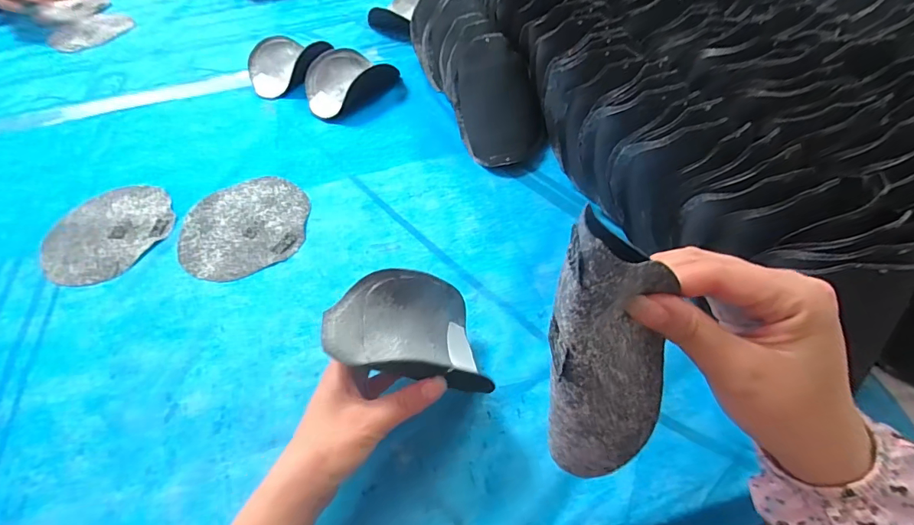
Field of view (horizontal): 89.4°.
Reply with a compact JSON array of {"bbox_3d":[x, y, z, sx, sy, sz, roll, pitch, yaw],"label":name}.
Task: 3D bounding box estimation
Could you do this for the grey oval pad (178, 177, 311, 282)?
[{"bbox_3d":[-0.240,-0.043,0.522,0.141,0.004,0.140,-24,56,-12],"label":"grey oval pad"}]

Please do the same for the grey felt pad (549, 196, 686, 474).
[{"bbox_3d":[0.069,0.040,0.203,0.065,0.155,0.019,-29,38,-15],"label":"grey felt pad"}]

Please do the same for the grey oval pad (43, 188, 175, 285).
[{"bbox_3d":[-0.407,-0.037,0.538,0.136,0.004,0.143,22,59,20],"label":"grey oval pad"}]

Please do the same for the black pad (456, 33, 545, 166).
[{"bbox_3d":[0.047,-0.194,0.556,0.098,0.150,0.050,-12,11,2],"label":"black pad"}]

